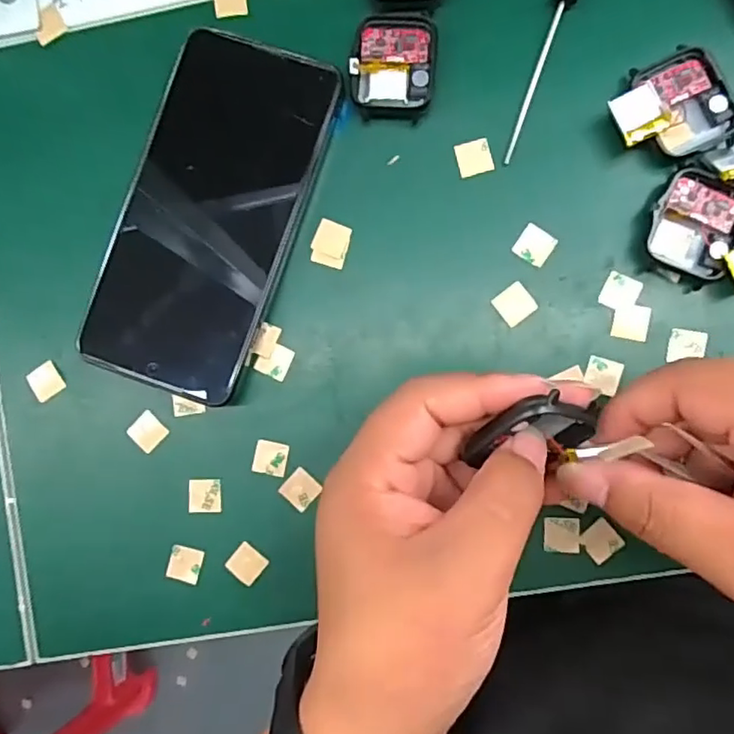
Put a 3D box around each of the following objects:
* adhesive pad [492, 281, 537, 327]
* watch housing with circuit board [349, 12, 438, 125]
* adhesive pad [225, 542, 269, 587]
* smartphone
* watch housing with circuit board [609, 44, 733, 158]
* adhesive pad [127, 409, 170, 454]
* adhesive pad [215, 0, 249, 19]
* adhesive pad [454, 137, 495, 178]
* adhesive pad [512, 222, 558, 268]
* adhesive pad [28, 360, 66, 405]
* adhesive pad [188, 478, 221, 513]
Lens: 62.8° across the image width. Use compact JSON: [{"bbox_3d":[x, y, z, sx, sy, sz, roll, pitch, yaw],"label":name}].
[{"bbox_3d":[0.067,-0.028,0.271,0.016,0.004,0.016,-37,87,3],"label":"adhesive pad"},{"bbox_3d":[0.012,-0.137,0.273,0.037,0.009,0.047,4,90,5],"label":"watch housing with circuit board"},{"bbox_3d":[-0.056,0.092,0.278,0.016,0.004,0.015,39,92,4],"label":"adhesive pad"},{"bbox_3d":[-0.072,-0.069,0.276,0.078,0.017,0.159,18,91,5],"label":"smartphone"},{"bbox_3d":[0.131,-0.112,0.259,0.051,0.014,0.043,-19,88,4],"label":"watch housing with circuit board"},{"bbox_3d":[-0.104,0.031,0.283,0.015,0.004,0.016,44,93,4],"label":"adhesive pad"},{"bbox_3d":[-0.065,-0.174,0.287,0.015,0.004,0.017,-8,89,5],"label":"adhesive pad"},{"bbox_3d":[0.049,-0.096,0.274,0.015,0.004,0.015,-15,88,4],"label":"adhesive pad"},{"bbox_3d":[0.076,-0.055,0.270,0.015,0.004,0.015,35,92,4],"label":"adhesive pad"},{"bbox_3d":[-0.155,0.007,0.289,0.015,0.004,0.016,-32,87,4],"label":"adhesive pad"},{"bbox_3d":[-0.076,0.061,0.281,0.015,0.004,0.016,1,89,5],"label":"adhesive pad"}]

